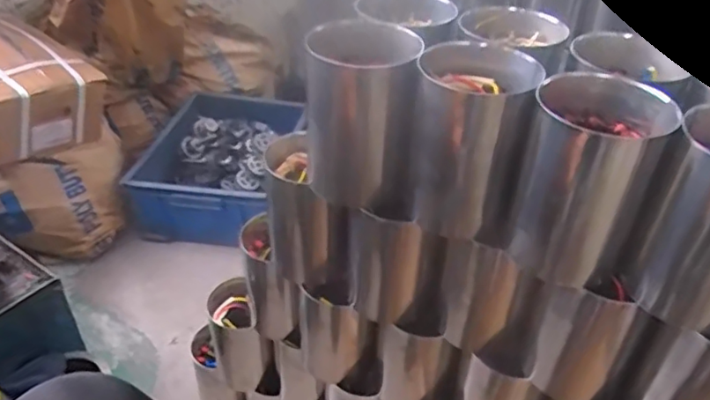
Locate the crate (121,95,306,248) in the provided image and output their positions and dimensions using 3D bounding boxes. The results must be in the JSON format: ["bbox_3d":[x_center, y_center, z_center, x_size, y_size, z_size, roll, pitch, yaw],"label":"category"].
[{"bbox_3d":[-0.293,-0.087,1.343,0.294,0.176,0.433,7,38,6],"label":"crate"}]

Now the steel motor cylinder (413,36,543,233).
[{"bbox_3d":[0.089,-0.045,0.473,0.088,0.142,0.075,8,38,7],"label":"steel motor cylinder"}]

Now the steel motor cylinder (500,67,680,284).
[{"bbox_3d":[0.173,-0.017,0.441,0.087,0.141,0.081,26,43,28],"label":"steel motor cylinder"}]

